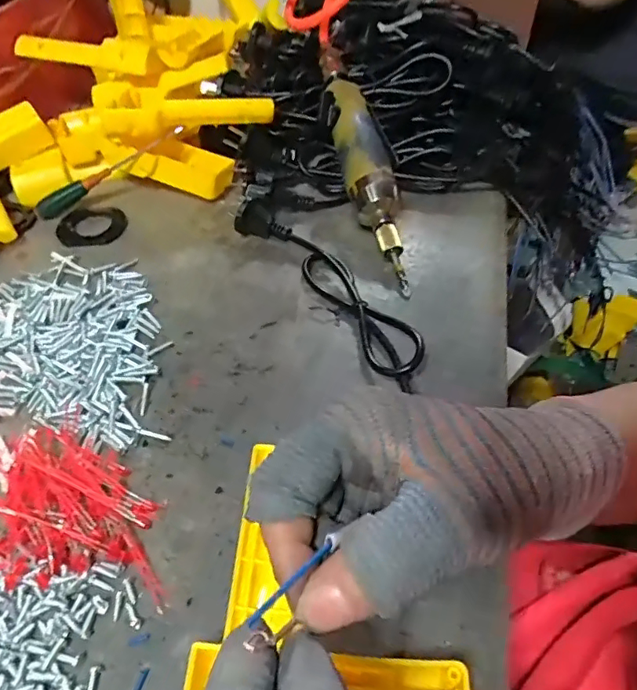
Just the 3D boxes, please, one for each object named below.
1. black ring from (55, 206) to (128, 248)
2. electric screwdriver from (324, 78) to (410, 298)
[{"bbox_3d":[-0.203,-0.106,0.474,0.059,0.005,0.059,-1,49,1],"label":"black ring"},{"bbox_3d":[0.045,-0.138,0.444,0.047,0.034,0.204,-11,71,-8],"label":"electric screwdriver"}]

